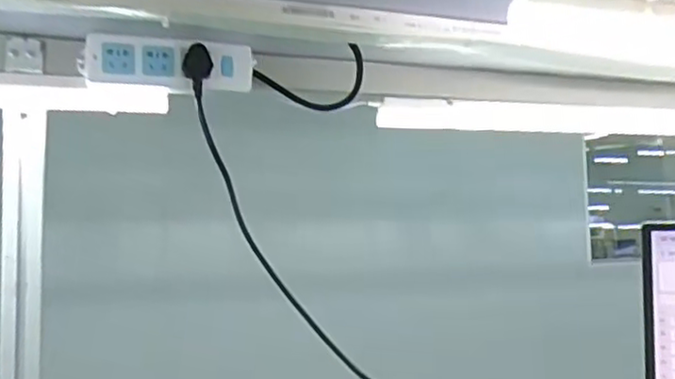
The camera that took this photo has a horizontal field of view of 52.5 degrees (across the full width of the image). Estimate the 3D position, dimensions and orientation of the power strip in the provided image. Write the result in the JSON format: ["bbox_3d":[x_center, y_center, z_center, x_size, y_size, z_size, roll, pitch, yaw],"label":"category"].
[{"bbox_3d":[-0.189,-0.139,0.773,0.188,0.050,0.028,1,-4,-17],"label":"power strip"}]

